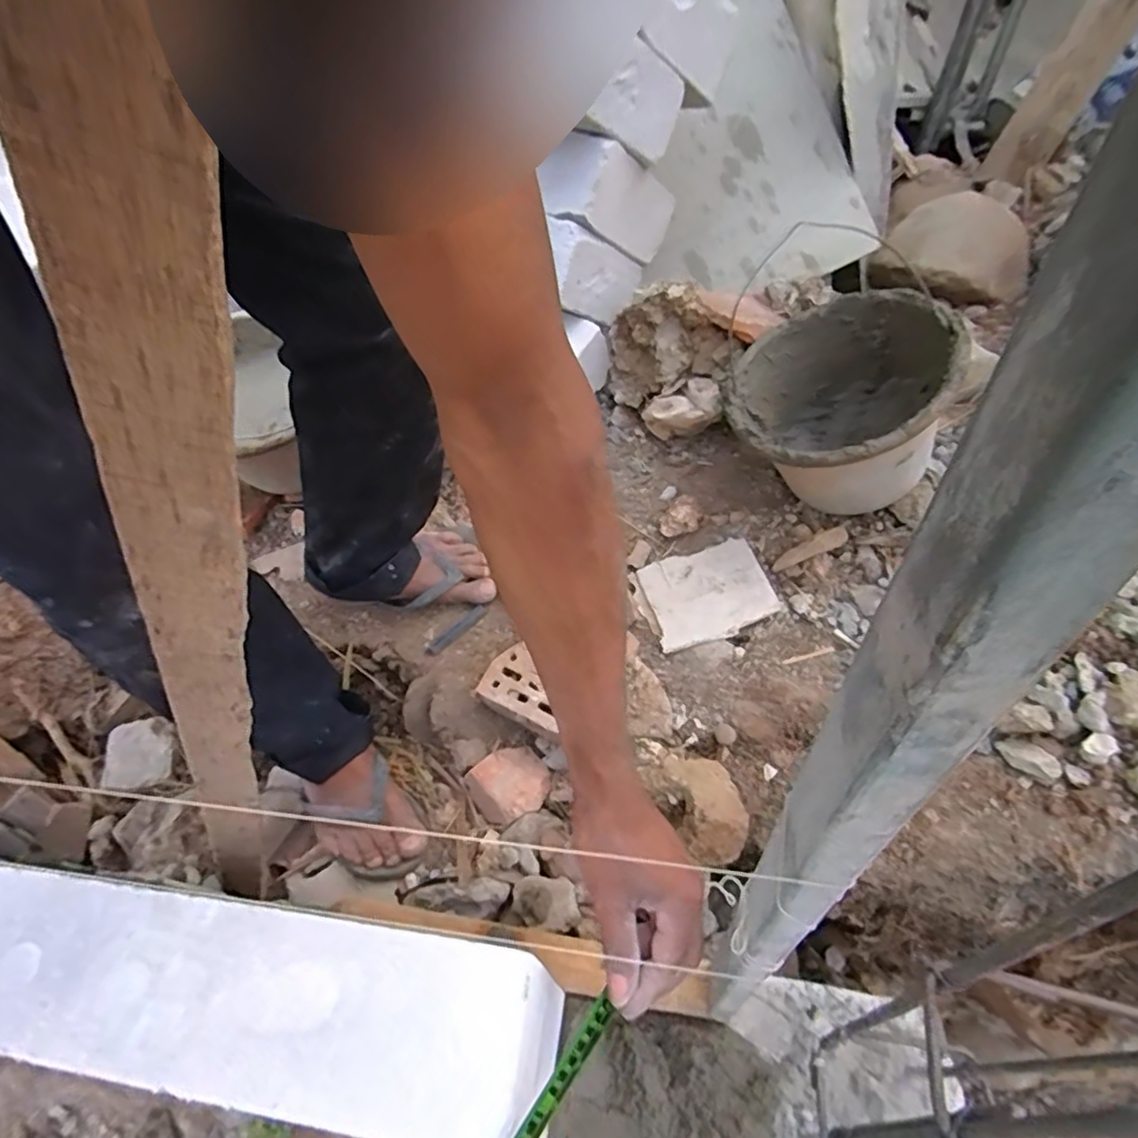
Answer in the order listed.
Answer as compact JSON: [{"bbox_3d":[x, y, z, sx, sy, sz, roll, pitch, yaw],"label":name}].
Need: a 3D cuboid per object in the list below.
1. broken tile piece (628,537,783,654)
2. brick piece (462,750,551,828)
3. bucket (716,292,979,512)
[{"bbox_3d":[0.169,0.030,0.774,0.156,0.007,0.124,-23,57,3],"label":"broken tile piece"},{"bbox_3d":[-0.065,0.250,0.706,0.086,0.041,0.077,-15,57,-44],"label":"brick piece"},{"bbox_3d":[0.334,-0.203,0.740,0.243,0.195,0.254,-7,68,34],"label":"bucket"}]

